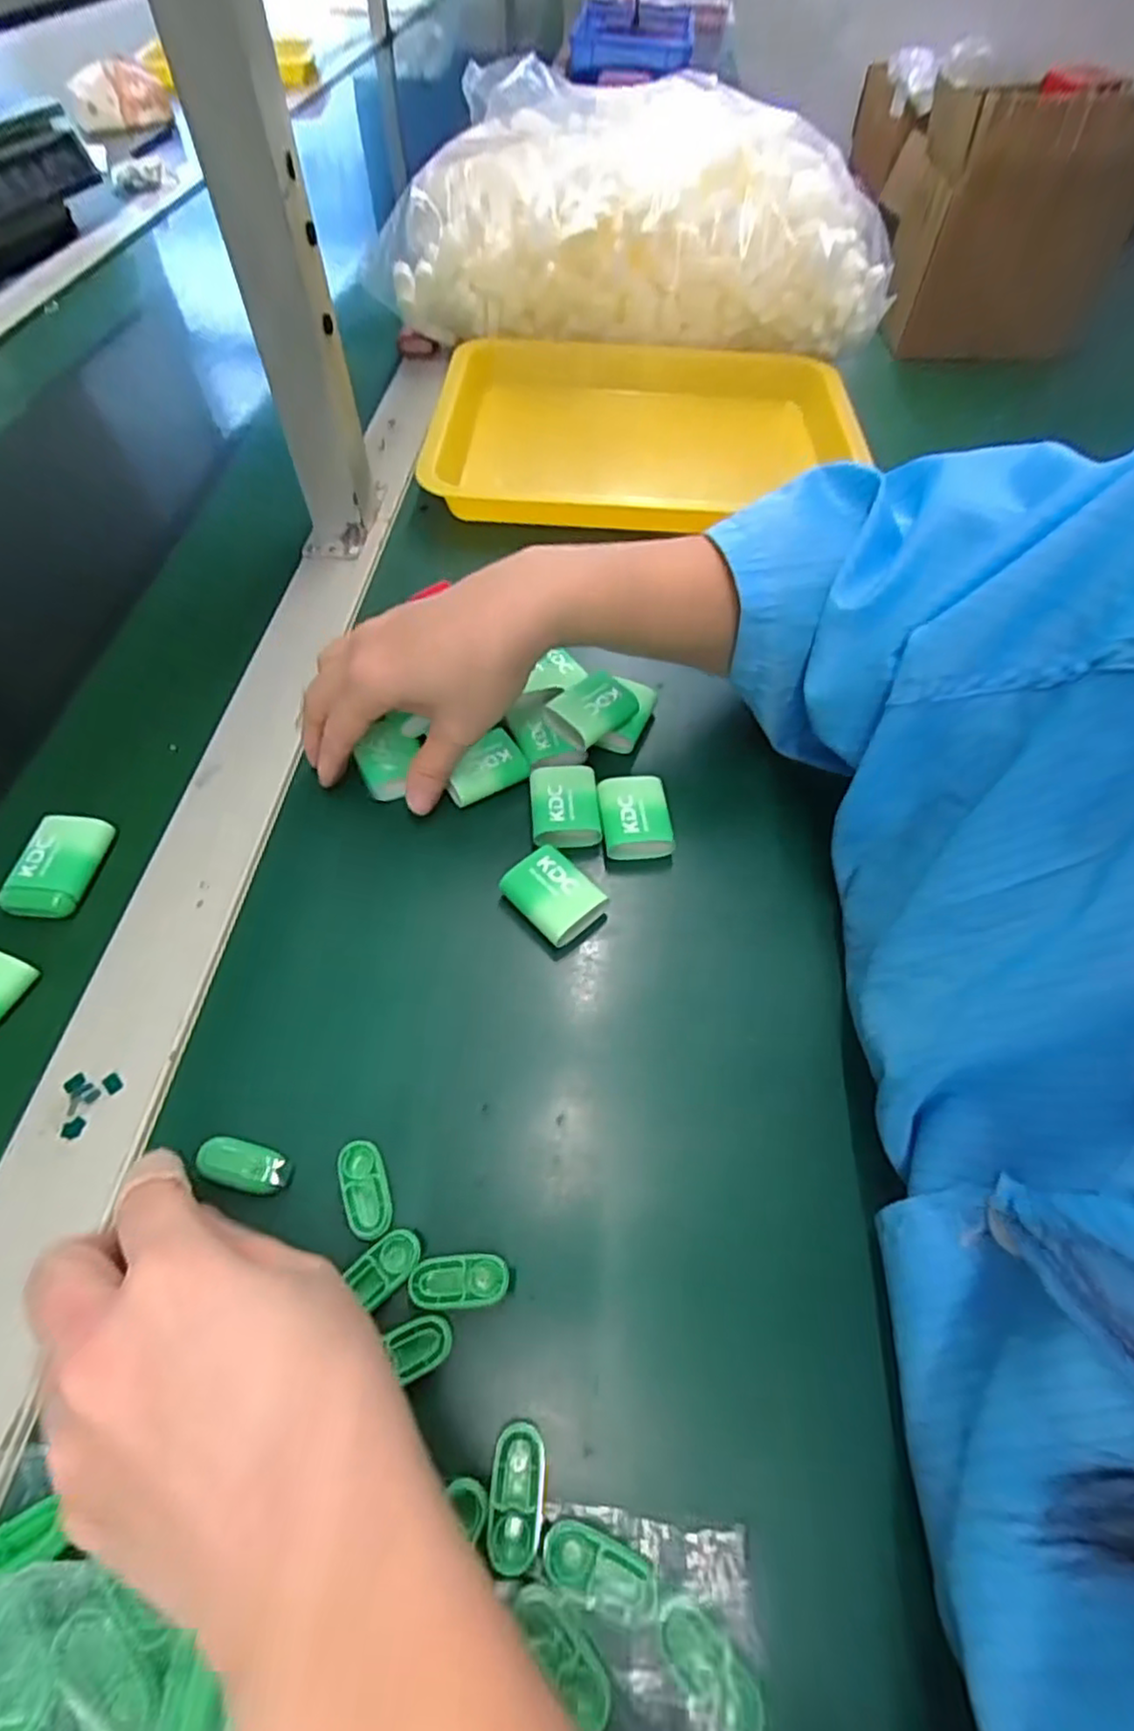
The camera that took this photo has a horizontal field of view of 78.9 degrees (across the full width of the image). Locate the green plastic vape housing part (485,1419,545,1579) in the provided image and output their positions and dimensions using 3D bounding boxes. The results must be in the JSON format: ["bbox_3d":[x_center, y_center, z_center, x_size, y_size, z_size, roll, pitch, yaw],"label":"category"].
[{"bbox_3d":[-0.015,0.195,0.214,0.016,0.010,0.034,4,42,1],"label":"green plastic vape housing part"}]

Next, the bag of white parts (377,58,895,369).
[{"bbox_3d":[0.061,-0.567,0.611,0.429,0.137,0.161,1,56,-1],"label":"bag of white parts"}]

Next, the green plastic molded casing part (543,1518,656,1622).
[{"bbox_3d":[0.010,0.209,0.206,0.034,0.006,0.015,17,57,10],"label":"green plastic molded casing part"}]

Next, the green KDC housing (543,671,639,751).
[{"bbox_3d":[0.014,-0.084,0.374,0.041,0.021,0.032,-36,64,-23],"label":"green KDC housing"}]

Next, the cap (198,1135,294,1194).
[{"bbox_3d":[-0.121,0.113,0.260,0.034,0.008,0.015,15,56,8],"label":"cap"}]

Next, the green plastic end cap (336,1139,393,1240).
[{"bbox_3d":[-0.075,0.120,0.257,0.016,0.005,0.035,-18,58,-13],"label":"green plastic end cap"}]

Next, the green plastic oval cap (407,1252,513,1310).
[{"bbox_3d":[-0.038,0.146,0.243,0.034,0.006,0.016,-3,56,-3],"label":"green plastic oval cap"}]

